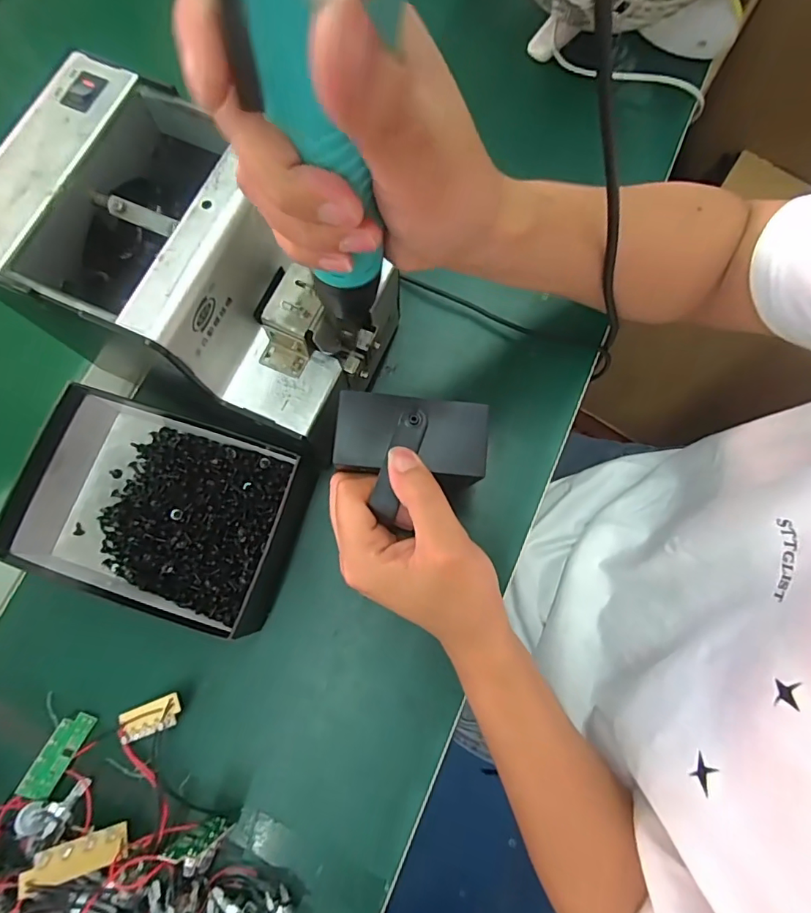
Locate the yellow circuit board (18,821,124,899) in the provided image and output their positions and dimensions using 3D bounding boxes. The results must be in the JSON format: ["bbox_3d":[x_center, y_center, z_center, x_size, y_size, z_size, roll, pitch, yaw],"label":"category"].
[{"bbox_3d":[-0.177,0.214,0.266,0.047,0.004,0.017,-1,44,-32],"label":"yellow circuit board"}]

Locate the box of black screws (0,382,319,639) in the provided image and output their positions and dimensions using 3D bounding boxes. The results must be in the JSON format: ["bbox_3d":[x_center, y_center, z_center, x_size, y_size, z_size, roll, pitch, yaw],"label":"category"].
[{"bbox_3d":[-0.159,0.034,0.318,0.174,0.049,0.122,17,77,5],"label":"box of black screws"}]

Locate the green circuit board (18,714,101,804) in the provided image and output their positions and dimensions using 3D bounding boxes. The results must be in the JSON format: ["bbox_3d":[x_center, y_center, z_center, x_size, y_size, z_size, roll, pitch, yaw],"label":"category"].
[{"bbox_3d":[-0.209,0.179,0.299,0.018,0.007,0.047,26,64,6],"label":"green circuit board"}]

